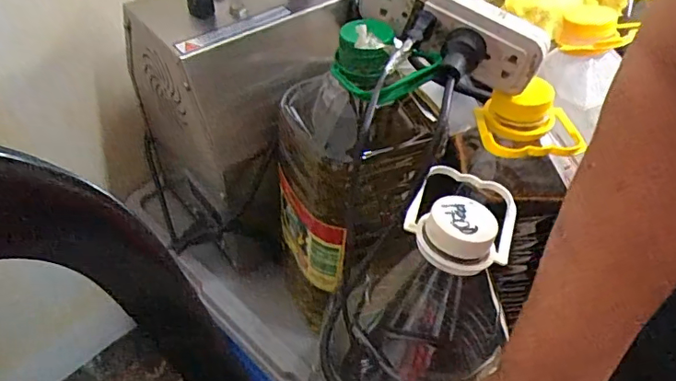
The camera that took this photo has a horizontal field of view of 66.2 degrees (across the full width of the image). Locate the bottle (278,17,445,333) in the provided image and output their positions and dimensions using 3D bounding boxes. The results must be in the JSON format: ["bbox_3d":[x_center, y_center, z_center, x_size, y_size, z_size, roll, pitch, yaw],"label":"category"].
[{"bbox_3d":[0.012,-0.015,0.487,0.130,0.255,0.136,-13,49,-13],"label":"bottle"}]

